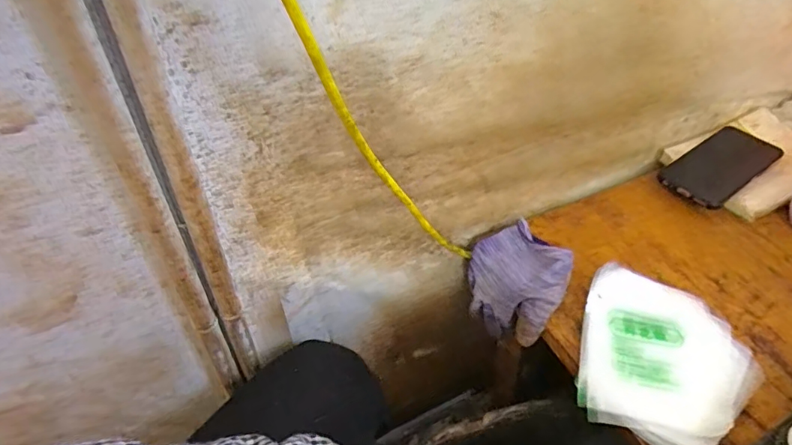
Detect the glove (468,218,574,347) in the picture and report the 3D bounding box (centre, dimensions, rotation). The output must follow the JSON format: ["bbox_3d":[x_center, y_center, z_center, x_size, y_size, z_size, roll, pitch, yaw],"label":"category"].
[{"bbox_3d":[0.127,0.067,0.540,0.097,0.075,0.106,-1,45,1],"label":"glove"}]

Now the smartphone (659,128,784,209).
[{"bbox_3d":[0.403,-0.072,0.625,0.167,0.016,0.075,-29,58,-24],"label":"smartphone"}]

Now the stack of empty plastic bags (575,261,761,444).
[{"bbox_3d":[0.240,0.121,0.444,0.147,0.022,0.164,15,49,9],"label":"stack of empty plastic bags"}]

